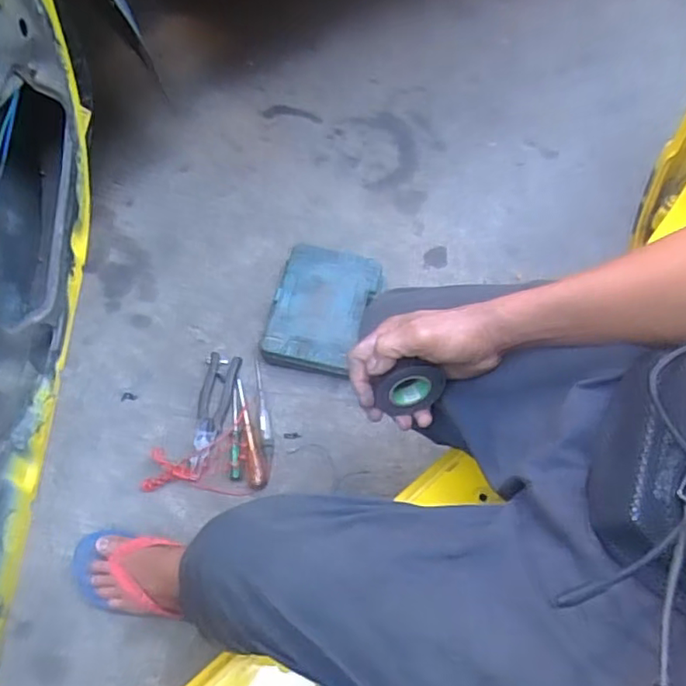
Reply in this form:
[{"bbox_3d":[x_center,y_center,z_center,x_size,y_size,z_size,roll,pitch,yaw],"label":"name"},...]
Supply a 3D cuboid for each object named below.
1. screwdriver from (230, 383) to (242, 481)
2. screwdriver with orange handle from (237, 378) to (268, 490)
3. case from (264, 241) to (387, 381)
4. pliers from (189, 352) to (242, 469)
[{"bbox_3d":[-0.174,0.140,0.983,0.018,0.025,0.167,-2,60,-3],"label":"screwdriver"},{"bbox_3d":[-0.155,0.143,0.983,0.026,0.024,0.195,-12,61,-9],"label":"screwdriver with orange handle"},{"bbox_3d":[-0.031,-0.058,1.089,0.188,0.059,0.241,13,61,5],"label":"case"},{"bbox_3d":[-0.223,0.111,1.009,0.055,0.016,0.205,10,60,3],"label":"pliers"}]

